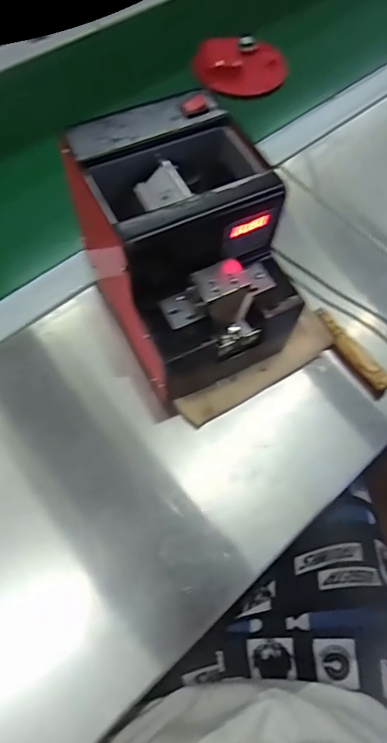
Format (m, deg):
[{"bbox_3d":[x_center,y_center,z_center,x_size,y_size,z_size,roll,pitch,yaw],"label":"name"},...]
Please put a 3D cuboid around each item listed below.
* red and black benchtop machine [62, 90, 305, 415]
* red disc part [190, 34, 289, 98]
[{"bbox_3d":[-0.006,-0.093,0.368,0.130,0.144,0.172,-25,68,-13],"label":"red and black benchtop machine"},{"bbox_3d":[0.065,-0.409,0.599,0.113,0.023,0.105,1,65,-1],"label":"red disc part"}]

